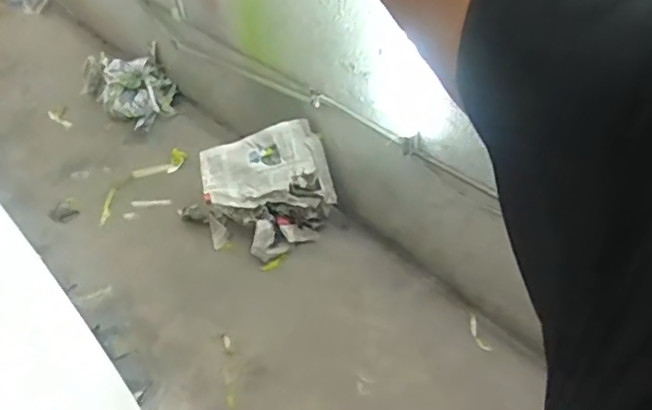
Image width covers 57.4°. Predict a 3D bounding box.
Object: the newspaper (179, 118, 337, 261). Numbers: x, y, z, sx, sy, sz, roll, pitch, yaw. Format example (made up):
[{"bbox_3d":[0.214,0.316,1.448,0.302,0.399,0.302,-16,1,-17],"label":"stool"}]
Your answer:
[{"bbox_3d":[-0.233,-0.045,1.933,0.479,0.352,0.276,-16,43,-11],"label":"newspaper"}]

